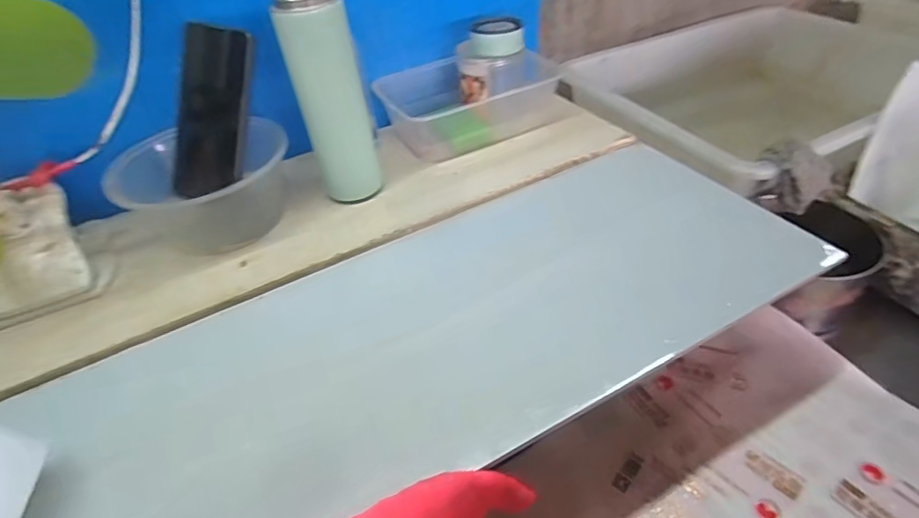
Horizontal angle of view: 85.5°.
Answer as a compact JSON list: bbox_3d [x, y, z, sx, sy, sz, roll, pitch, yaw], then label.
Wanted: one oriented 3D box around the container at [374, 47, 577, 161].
[{"bbox_3d":[0.021,-0.209,0.632,0.226,0.066,0.132,-23,47,-19],"label":"container"}]

